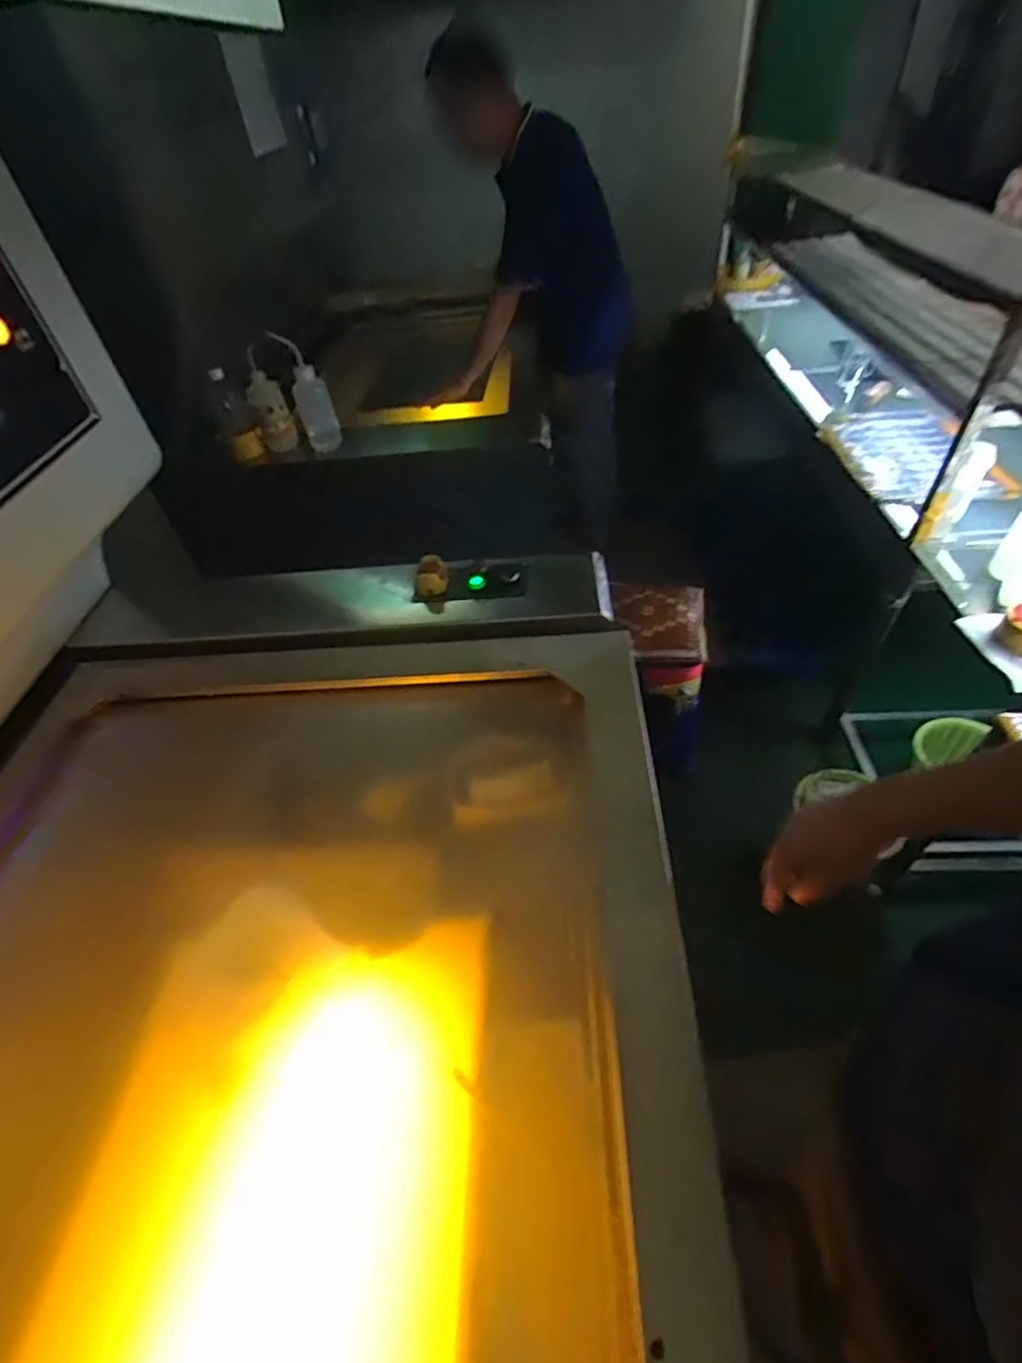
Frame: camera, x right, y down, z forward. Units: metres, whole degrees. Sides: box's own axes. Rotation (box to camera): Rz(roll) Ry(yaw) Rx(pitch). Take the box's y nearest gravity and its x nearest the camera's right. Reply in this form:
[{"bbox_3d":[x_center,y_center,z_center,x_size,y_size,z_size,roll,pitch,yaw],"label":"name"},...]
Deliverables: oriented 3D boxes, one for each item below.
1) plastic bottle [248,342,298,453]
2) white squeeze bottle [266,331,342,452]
[{"bbox_3d":[-0.553,-0.641,1.345,0.063,0.211,0.058,33,59,31],"label":"plastic bottle"},{"bbox_3d":[-0.450,-0.648,1.325,0.075,0.248,0.073,-27,50,-17],"label":"white squeeze bottle"}]

